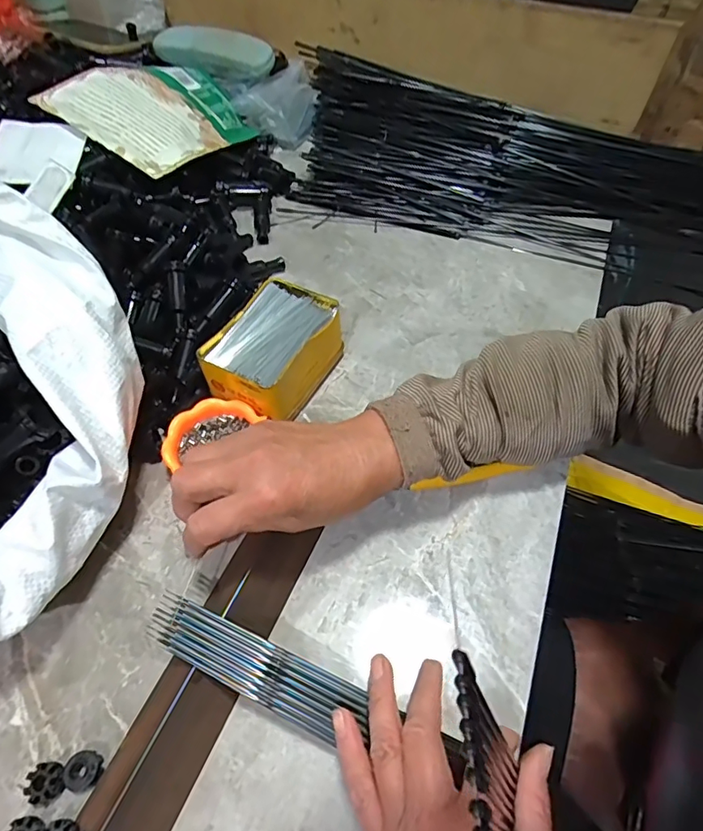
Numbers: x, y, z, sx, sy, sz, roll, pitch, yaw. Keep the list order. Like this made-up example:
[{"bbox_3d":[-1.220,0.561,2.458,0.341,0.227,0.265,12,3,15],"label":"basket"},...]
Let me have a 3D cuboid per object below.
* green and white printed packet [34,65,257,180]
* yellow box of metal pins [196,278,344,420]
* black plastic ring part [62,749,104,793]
[{"bbox_3d":[-0.218,-0.352,0.584,0.152,0.024,0.224,33,48,-1],"label":"green and white printed packet"},{"bbox_3d":[-0.065,-0.056,0.430,0.087,0.055,0.114,24,59,17],"label":"yellow box of metal pins"},{"bbox_3d":[-0.153,0.202,0.289,0.019,0.008,0.019,-24,58,-15],"label":"black plastic ring part"}]

